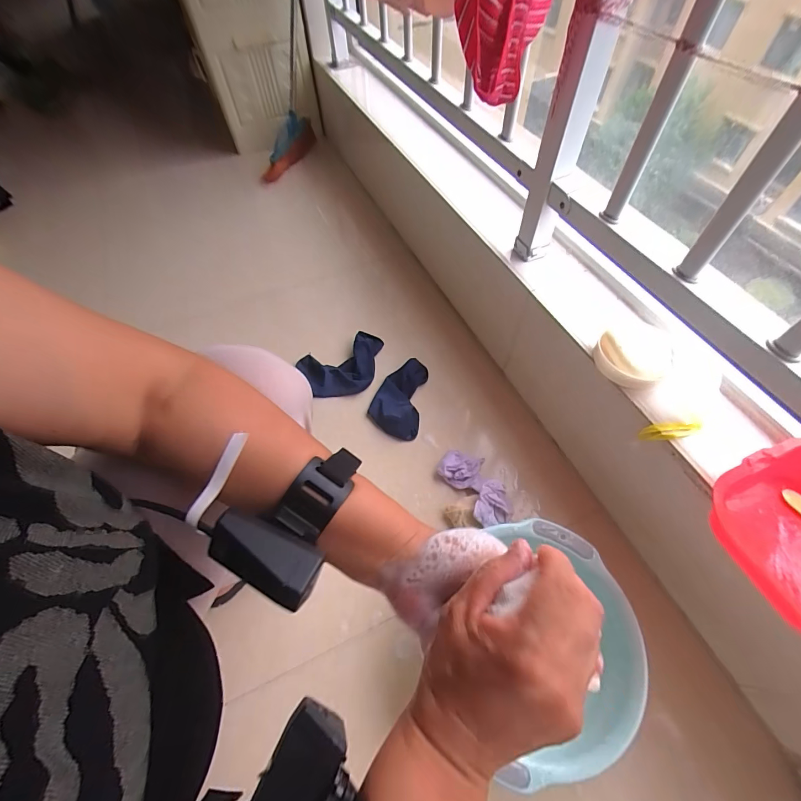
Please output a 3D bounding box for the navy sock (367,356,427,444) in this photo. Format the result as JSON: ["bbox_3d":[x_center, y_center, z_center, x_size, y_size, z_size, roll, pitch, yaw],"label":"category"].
[{"bbox_3d":[-0.005,-0.012,0.773,0.101,0.039,0.176,9,58,7],"label":"navy sock"}]

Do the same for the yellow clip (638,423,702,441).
[{"bbox_3d":[0.349,0.042,0.489,0.066,0.020,0.020,-8,56,14],"label":"yellow clip"}]

